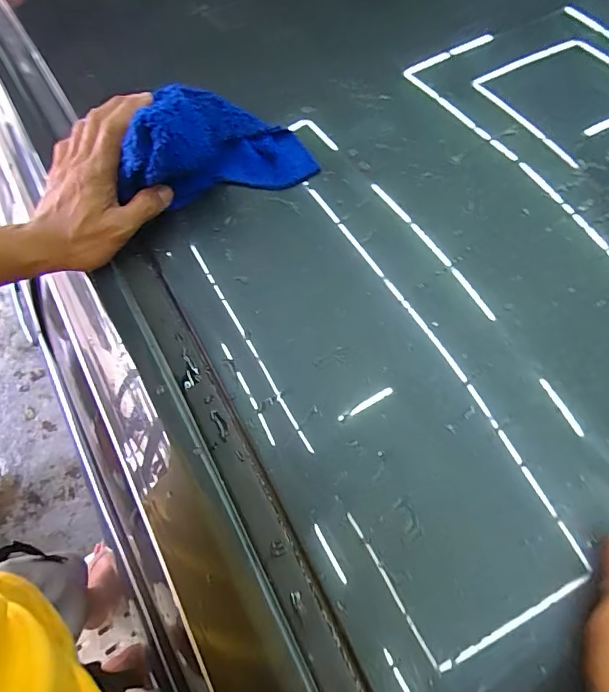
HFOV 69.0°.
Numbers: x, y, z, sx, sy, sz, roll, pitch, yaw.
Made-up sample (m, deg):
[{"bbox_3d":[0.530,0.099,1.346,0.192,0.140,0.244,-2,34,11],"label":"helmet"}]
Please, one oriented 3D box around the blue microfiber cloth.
[{"bbox_3d":[-0.084,-0.199,0.413,0.170,0.072,0.088,-9,67,-4],"label":"blue microfiber cloth"}]

